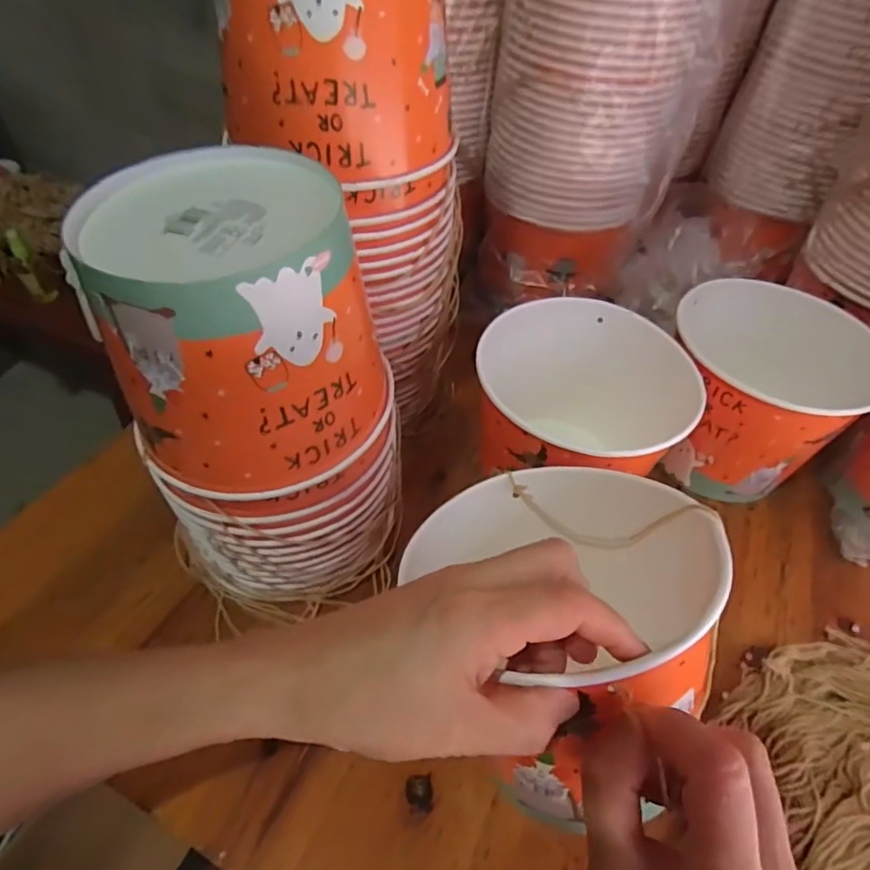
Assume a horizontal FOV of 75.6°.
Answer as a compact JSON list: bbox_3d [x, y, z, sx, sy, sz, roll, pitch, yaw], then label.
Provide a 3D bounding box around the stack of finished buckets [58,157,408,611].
[{"bbox_3d":[-0.110,-0.015,0.361,0.145,0.255,0.139,-32,59,-28],"label":"stack of finished buckets"}]

